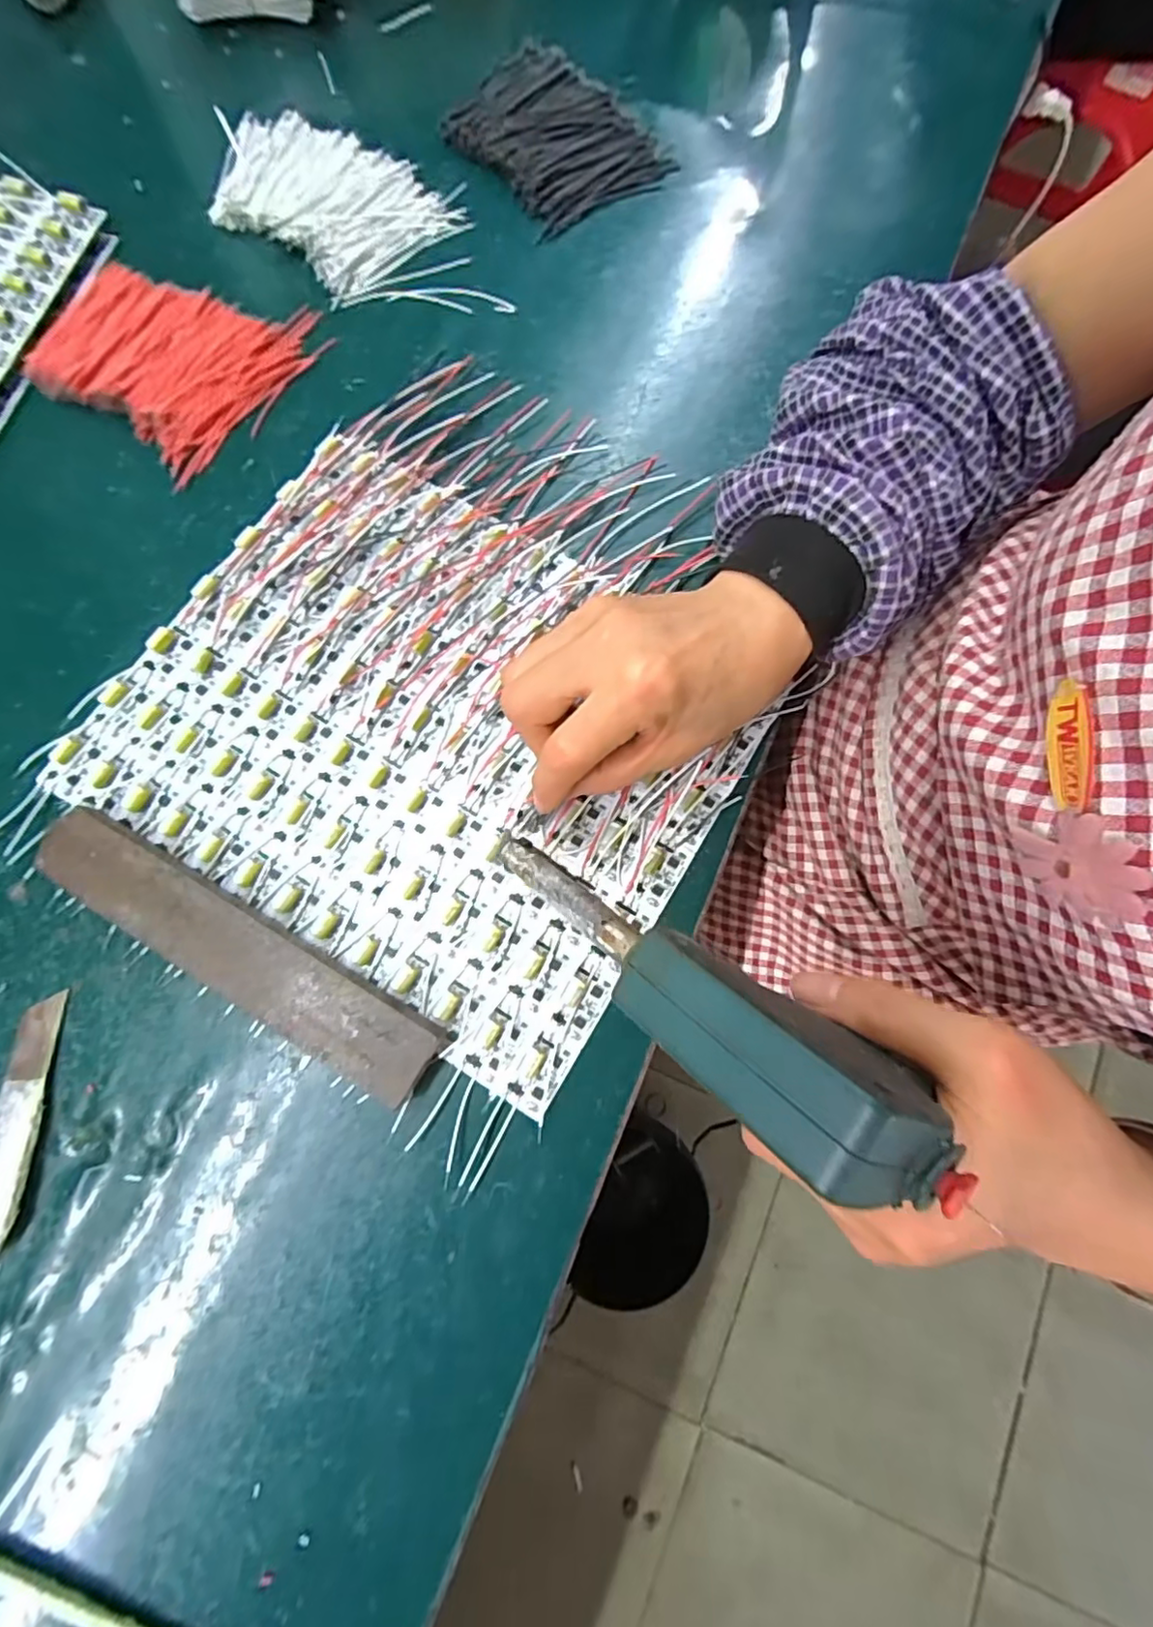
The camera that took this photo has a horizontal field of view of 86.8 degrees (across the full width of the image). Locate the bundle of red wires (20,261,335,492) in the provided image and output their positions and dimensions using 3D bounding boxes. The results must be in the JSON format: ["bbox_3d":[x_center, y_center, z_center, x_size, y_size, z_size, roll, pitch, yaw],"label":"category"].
[{"bbox_3d":[-0.233,-0.271,0.353,0.130,0.014,0.127,37,79,8],"label":"bundle of red wires"}]

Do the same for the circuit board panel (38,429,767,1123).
[{"bbox_3d":[-0.075,-0.045,0.303,0.284,0.009,0.240,31,78,7],"label":"circuit board panel"}]

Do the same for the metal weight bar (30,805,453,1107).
[{"bbox_3d":[-0.150,0.061,0.271,0.198,0.018,0.037,29,78,7],"label":"metal weight bar"}]

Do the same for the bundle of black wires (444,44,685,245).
[{"bbox_3d":[-0.014,-0.435,0.390,0.101,0.018,0.120,-35,79,-8],"label":"bundle of black wires"}]

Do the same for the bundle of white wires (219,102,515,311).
[{"bbox_3d":[-0.139,-0.372,0.378,0.216,0.014,0.100,33,79,8],"label":"bundle of white wires"}]

